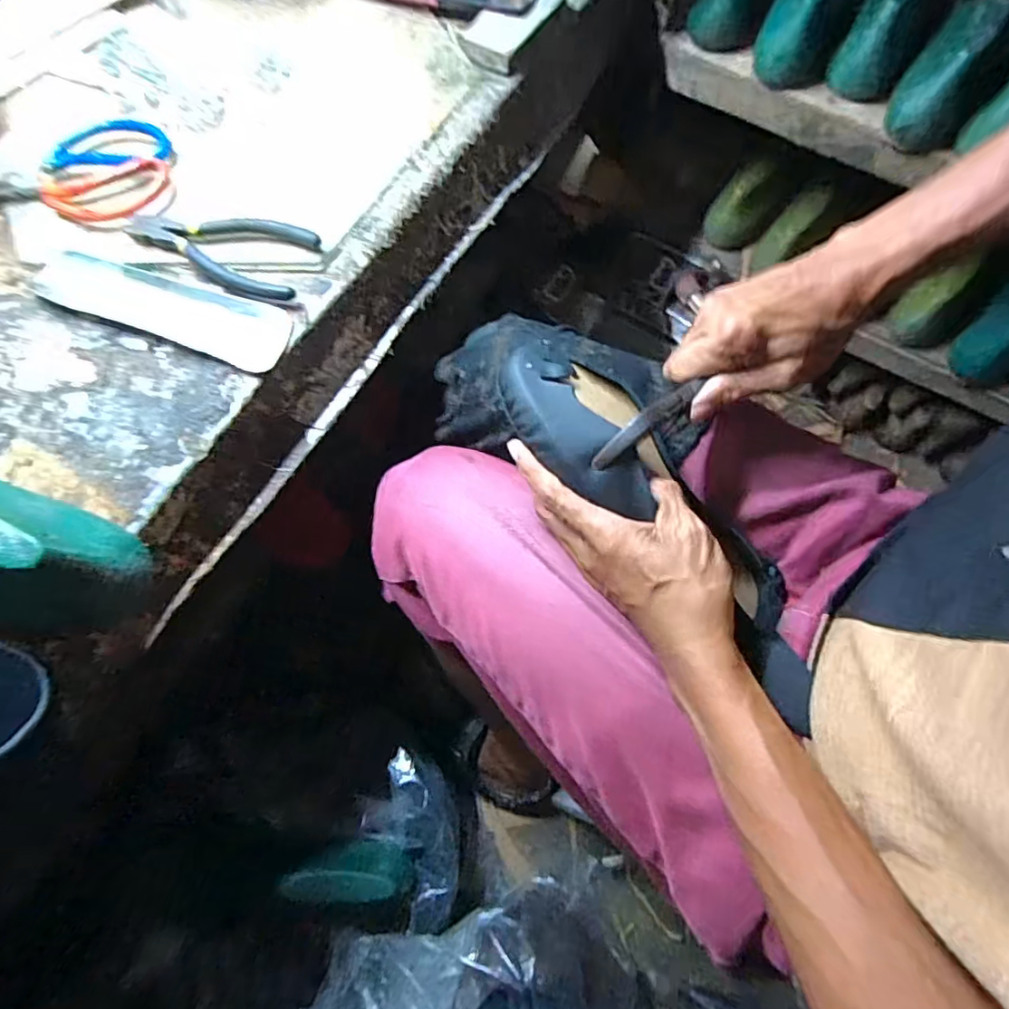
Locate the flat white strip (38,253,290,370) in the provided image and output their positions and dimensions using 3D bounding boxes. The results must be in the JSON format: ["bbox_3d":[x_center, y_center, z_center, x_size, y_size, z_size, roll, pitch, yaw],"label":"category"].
[{"bbox_3d":[-0.257,-0.146,0.434,0.200,0.013,0.052,17,70,4],"label":"flat white strip"}]

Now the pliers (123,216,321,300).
[{"bbox_3d":[-0.221,-0.198,0.448,0.146,0.014,0.065,19,71,4],"label":"pliers"}]

